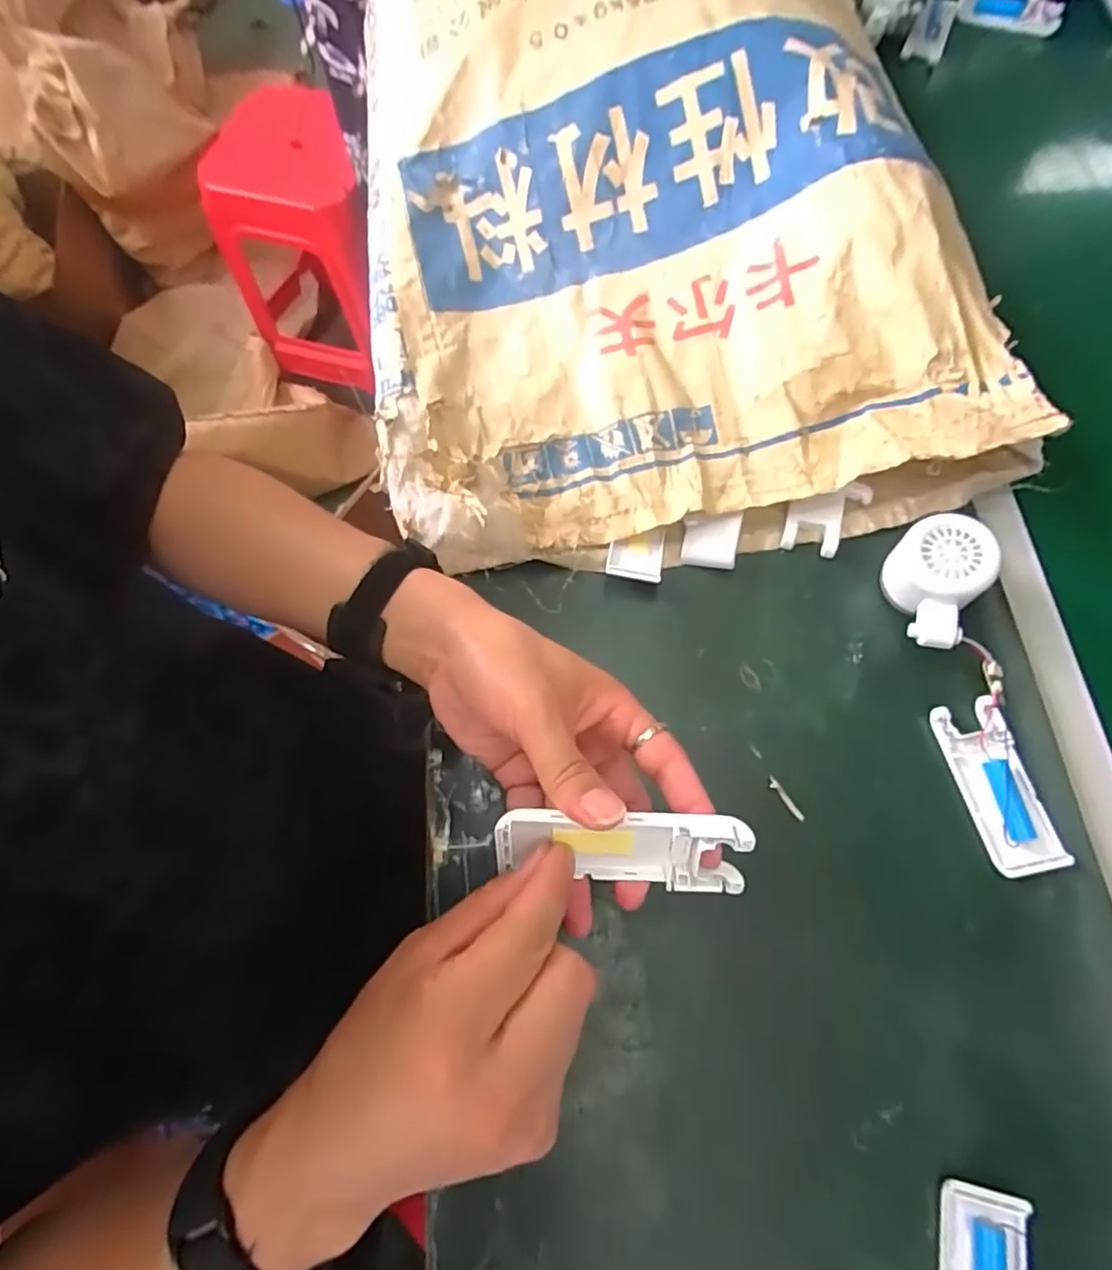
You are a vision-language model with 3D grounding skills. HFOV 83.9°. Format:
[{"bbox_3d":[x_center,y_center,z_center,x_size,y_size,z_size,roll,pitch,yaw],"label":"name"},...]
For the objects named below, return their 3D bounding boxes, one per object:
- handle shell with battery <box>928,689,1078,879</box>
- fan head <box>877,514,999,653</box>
[{"bbox_3d":[0.274,0.093,0.383,0.041,0.013,0.103,-12,70,-2],"label":"handle shell with battery"},{"bbox_3d":[0.253,-0.033,0.404,0.056,0.046,0.082,-15,70,-3],"label":"fan head"}]

